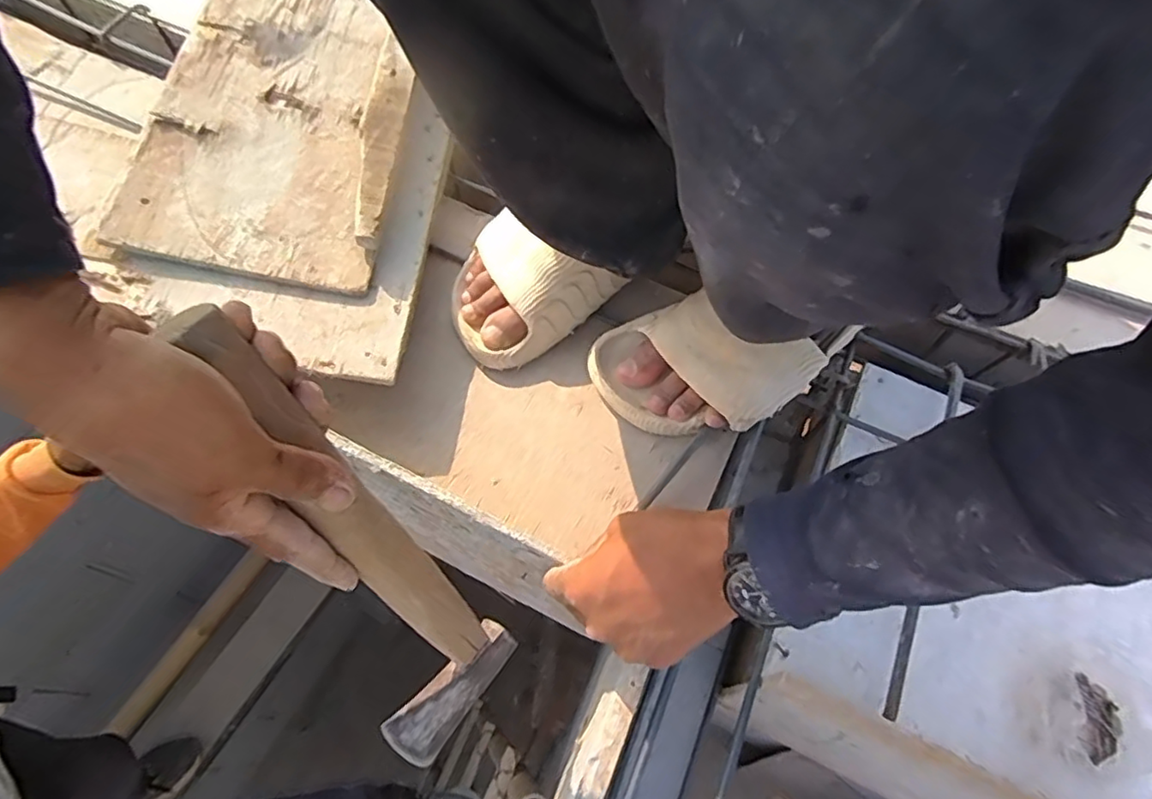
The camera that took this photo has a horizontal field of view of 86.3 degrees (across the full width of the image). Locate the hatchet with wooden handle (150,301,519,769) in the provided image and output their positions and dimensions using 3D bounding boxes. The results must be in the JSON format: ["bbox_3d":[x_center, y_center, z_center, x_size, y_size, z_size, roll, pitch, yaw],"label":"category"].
[{"bbox_3d":[-0.116,0.090,0.343,0.086,0.320,0.030,-29,35,-16],"label":"hatchet with wooden handle"}]

